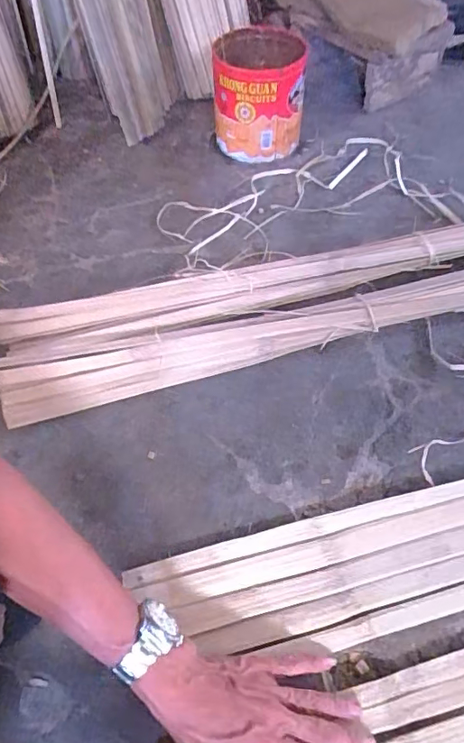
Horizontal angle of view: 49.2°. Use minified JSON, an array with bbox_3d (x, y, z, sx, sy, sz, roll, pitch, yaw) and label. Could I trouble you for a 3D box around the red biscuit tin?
[{"bbox_3d":[0.045,-0.462,0.848,0.142,0.144,0.156,1,56,2],"label":"red biscuit tin"}]

